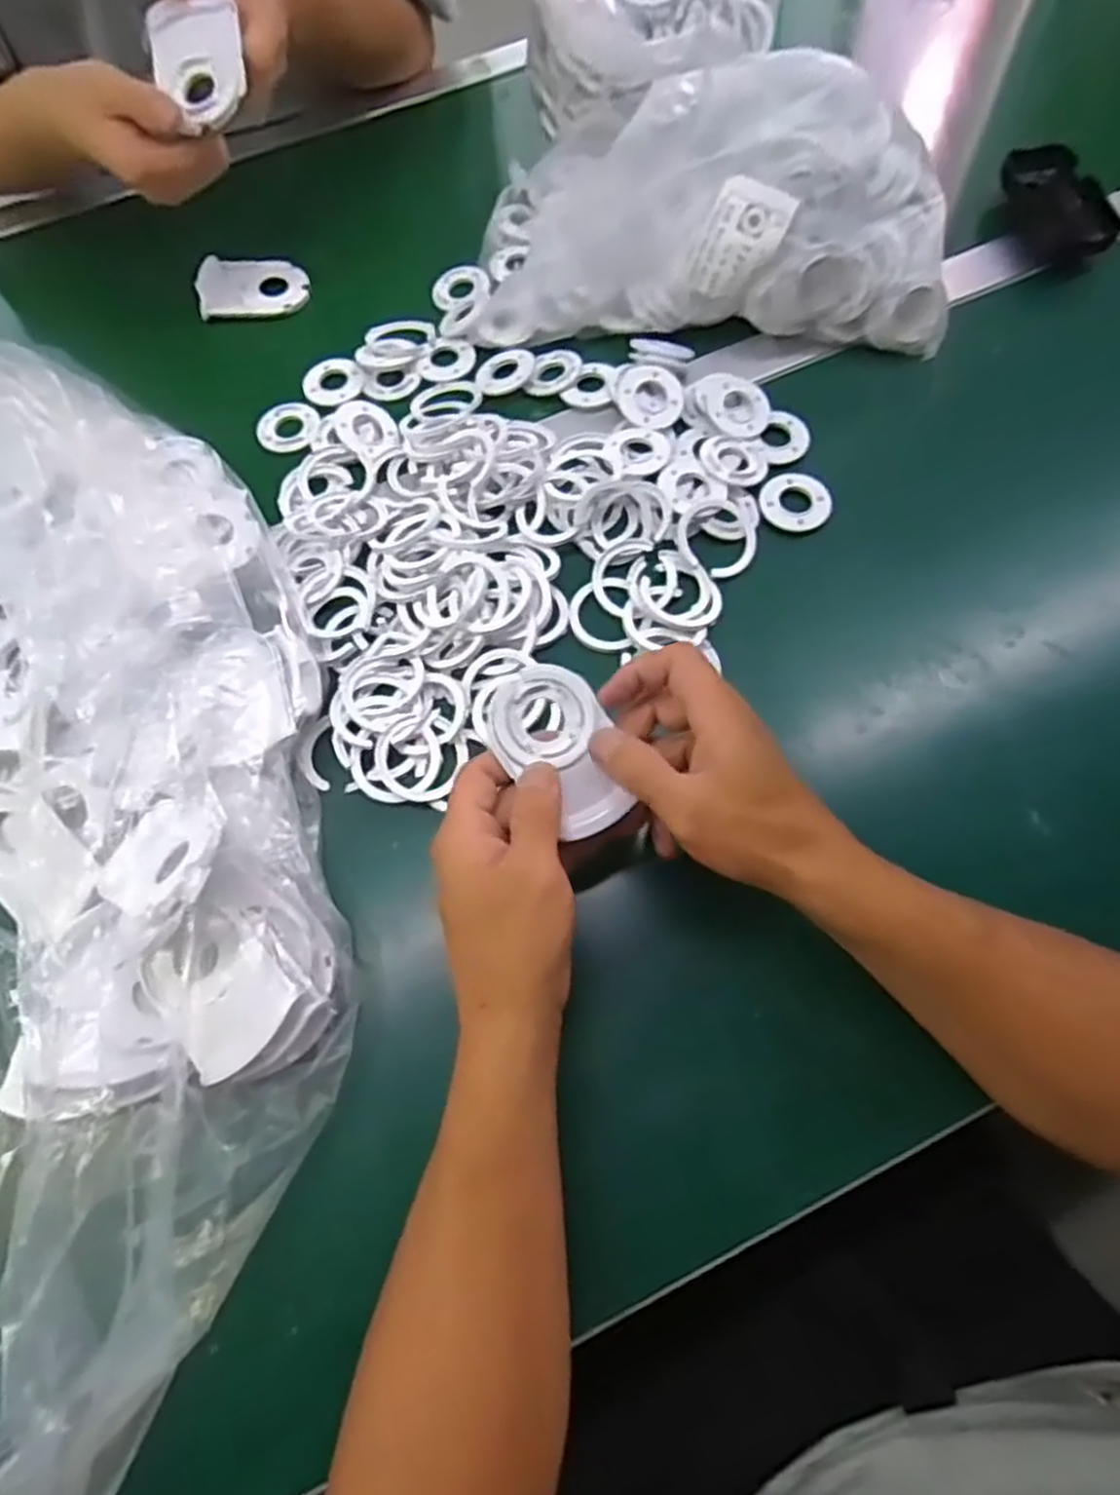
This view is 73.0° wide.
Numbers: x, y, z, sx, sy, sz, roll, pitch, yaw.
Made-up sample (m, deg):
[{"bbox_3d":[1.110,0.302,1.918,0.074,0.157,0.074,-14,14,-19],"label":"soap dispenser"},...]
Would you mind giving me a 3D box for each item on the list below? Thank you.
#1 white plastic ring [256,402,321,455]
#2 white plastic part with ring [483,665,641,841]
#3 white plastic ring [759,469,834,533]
[{"bbox_3d":[-0.195,-0.231,0.543,0.042,0.010,0.041,-1,67,3],"label":"white plastic ring"},{"bbox_3d":[0.002,0.000,0.366,0.053,0.020,0.085,-37,75,-11],"label":"white plastic part with ring"},{"bbox_3d":[0.153,-0.161,0.488,0.043,0.007,0.045,-1,67,3],"label":"white plastic ring"}]

